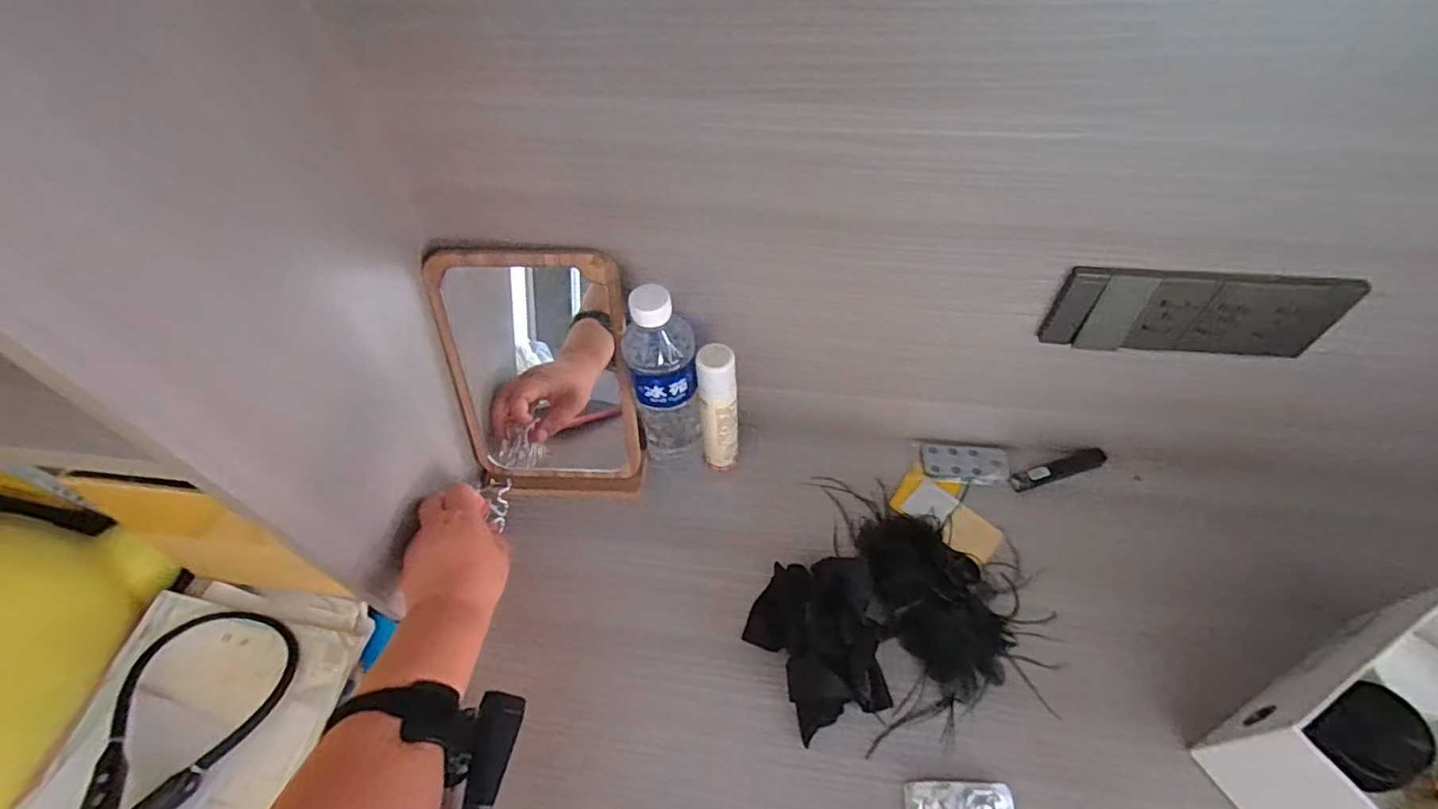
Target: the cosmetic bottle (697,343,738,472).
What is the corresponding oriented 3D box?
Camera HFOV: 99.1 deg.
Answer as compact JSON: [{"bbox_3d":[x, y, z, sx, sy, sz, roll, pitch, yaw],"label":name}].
[{"bbox_3d":[0.001,0.009,0.562,0.032,0.157,0.032,-3,53,0],"label":"cosmetic bottle"}]

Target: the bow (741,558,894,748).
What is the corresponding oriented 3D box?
[{"bbox_3d":[0.081,0.196,0.507,0.118,0.042,0.139,5,54,6],"label":"bow"}]

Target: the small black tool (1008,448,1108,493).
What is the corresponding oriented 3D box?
[{"bbox_3d":[0.332,0.062,0.598,0.096,0.009,0.021,-16,54,-9],"label":"small black tool"}]

